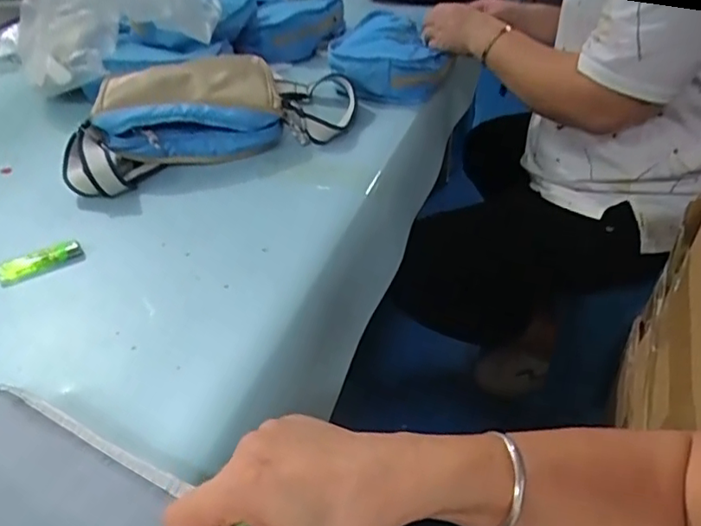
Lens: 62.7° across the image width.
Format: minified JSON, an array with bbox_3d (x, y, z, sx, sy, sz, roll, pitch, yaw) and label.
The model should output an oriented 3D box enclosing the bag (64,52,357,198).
[{"bbox_3d":[-0.171,-0.189,0.728,0.366,0.098,0.151,-14,39,-16],"label":"bag"}]

